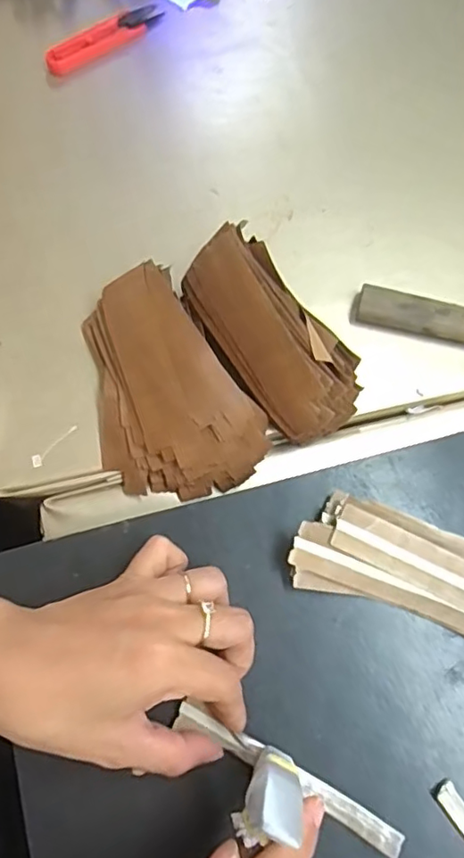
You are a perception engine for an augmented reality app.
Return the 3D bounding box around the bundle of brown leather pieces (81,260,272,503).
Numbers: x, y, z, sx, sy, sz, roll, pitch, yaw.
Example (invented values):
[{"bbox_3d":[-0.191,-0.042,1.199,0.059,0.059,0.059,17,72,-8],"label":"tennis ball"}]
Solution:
[{"bbox_3d":[-0.047,-0.024,0.348,0.086,0.047,0.140,-30,76,-11],"label":"bundle of brown leather pieces"}]

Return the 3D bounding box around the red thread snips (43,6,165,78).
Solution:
[{"bbox_3d":[-0.098,-0.305,0.447,0.102,0.014,0.021,-38,78,-12],"label":"red thread snips"}]

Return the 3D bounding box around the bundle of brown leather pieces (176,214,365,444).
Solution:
[{"bbox_3d":[0.024,-0.059,0.356,0.062,0.058,0.134,-35,77,-11],"label":"bundle of brown leather pieces"}]

